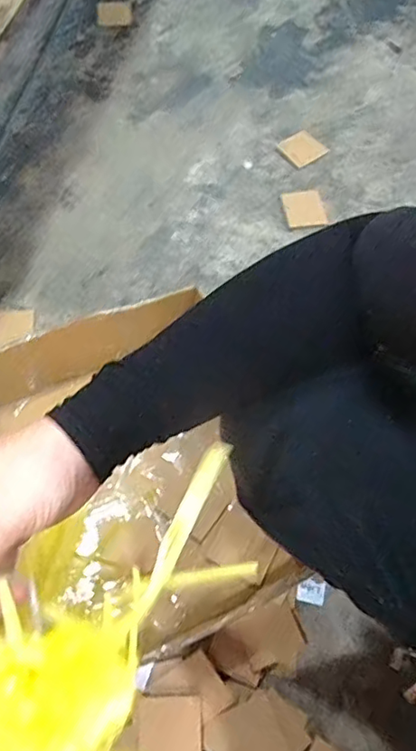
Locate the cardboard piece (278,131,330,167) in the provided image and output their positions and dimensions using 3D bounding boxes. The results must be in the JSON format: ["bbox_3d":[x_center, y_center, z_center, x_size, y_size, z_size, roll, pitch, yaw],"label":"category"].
[{"bbox_3d":[0.166,-0.394,0.997,0.069,0.007,0.055,-32,86,-10],"label":"cardboard piece"}]

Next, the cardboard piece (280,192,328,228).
[{"bbox_3d":[0.161,-0.277,0.954,0.068,0.007,0.072,-8,65,-6],"label":"cardboard piece"}]

